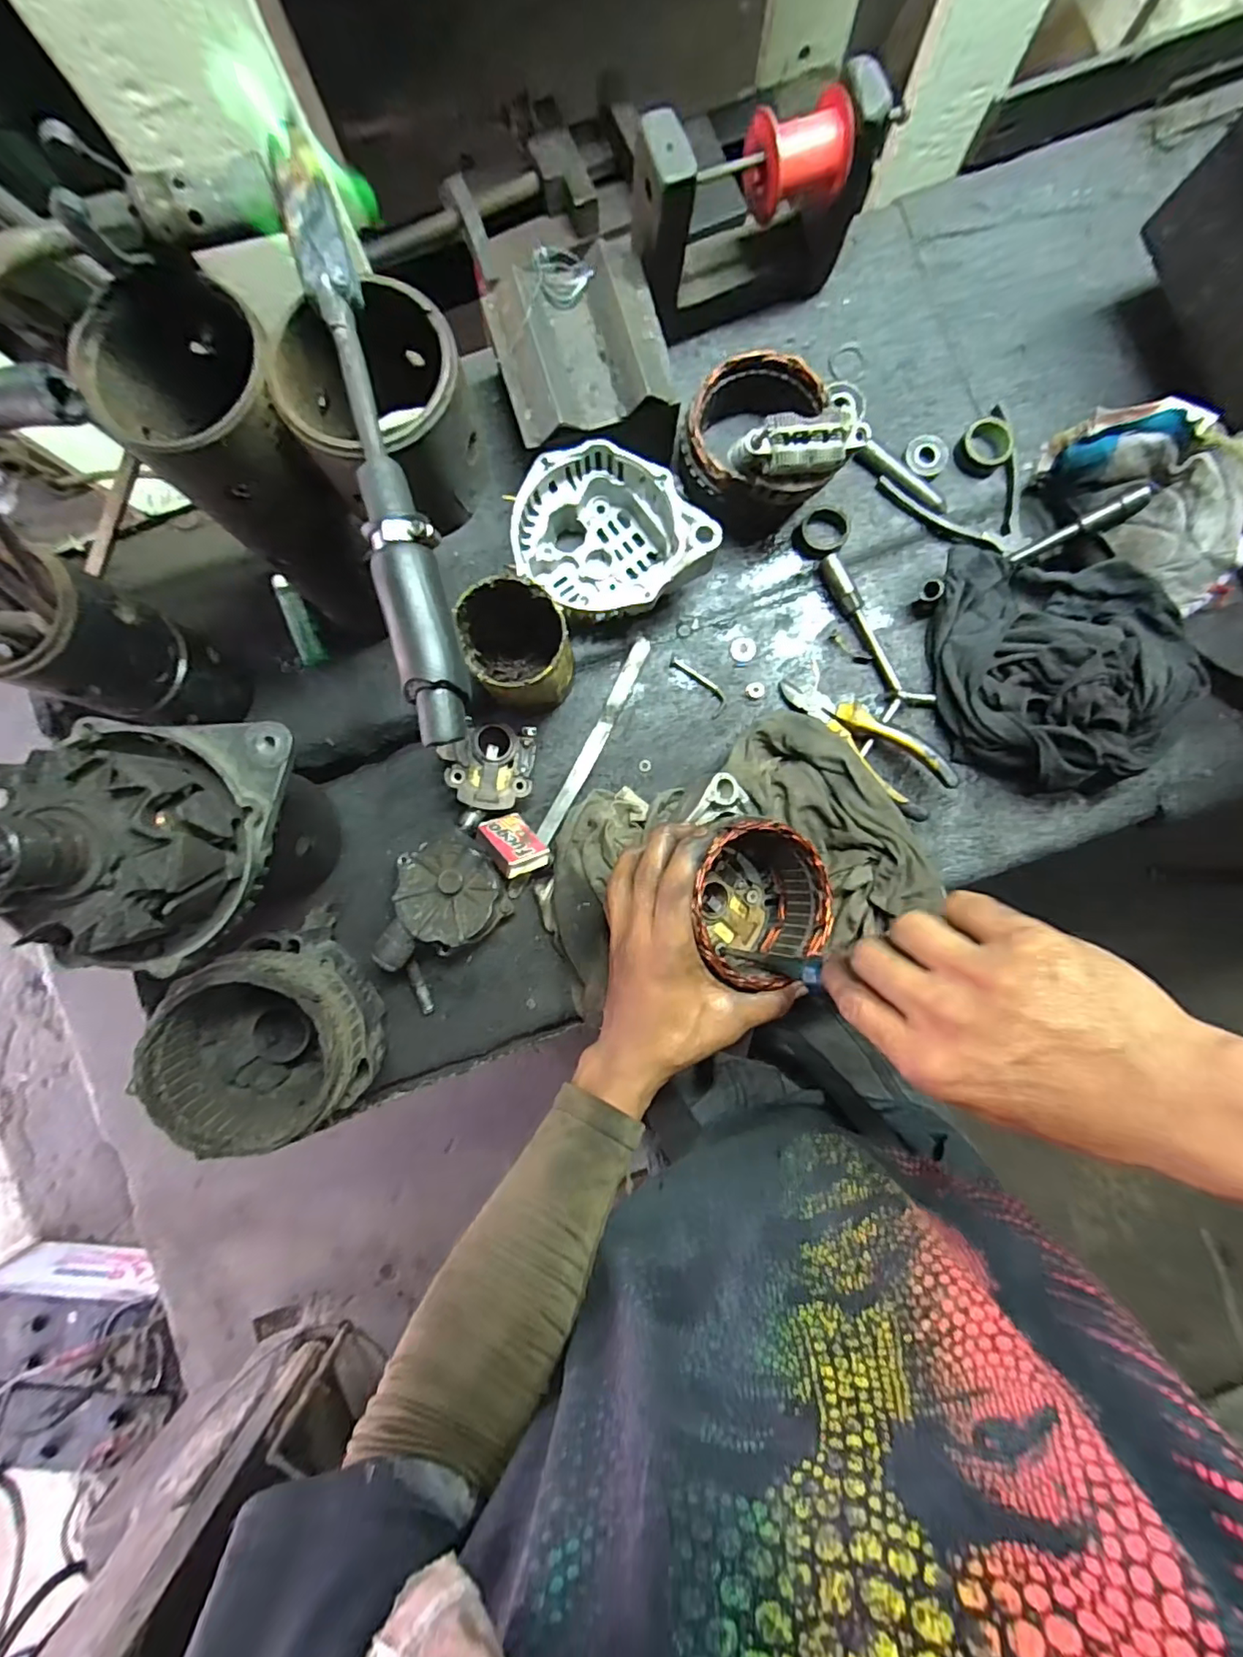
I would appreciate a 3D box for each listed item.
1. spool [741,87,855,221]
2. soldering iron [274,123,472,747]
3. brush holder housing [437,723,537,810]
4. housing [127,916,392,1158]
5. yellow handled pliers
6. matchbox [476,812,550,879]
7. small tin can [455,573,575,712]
[{"bbox_3d":[0.120,-0.458,0.399,0.065,0.047,0.049,-23,87,0],"label":"spool"},{"bbox_3d":[-0.106,-0.164,0.257,0.029,0.027,0.253,-13,87,0],"label":"soldering iron"},{"bbox_3d":[-0.111,-0.050,0.482,0.073,0.035,0.067,4,86,-10],"label":"brush holder housing"},{"bbox_3d":[-0.249,0.156,0.429,0.128,0.108,0.128,0,87,1],"label":"housing"},{"bbox_3d":[0.199,-0.075,0.479,0.049,0.034,0.151,-43,88,-1],"label":"yellow handled pliers"},{"bbox_3d":[-0.087,0.012,0.474,0.040,0.016,0.055,-26,60,-30],"label":"matchbox"},{"bbox_3d":[-0.074,-0.128,0.426,0.072,0.099,0.069,0,87,1],"label":"small tin can"}]

